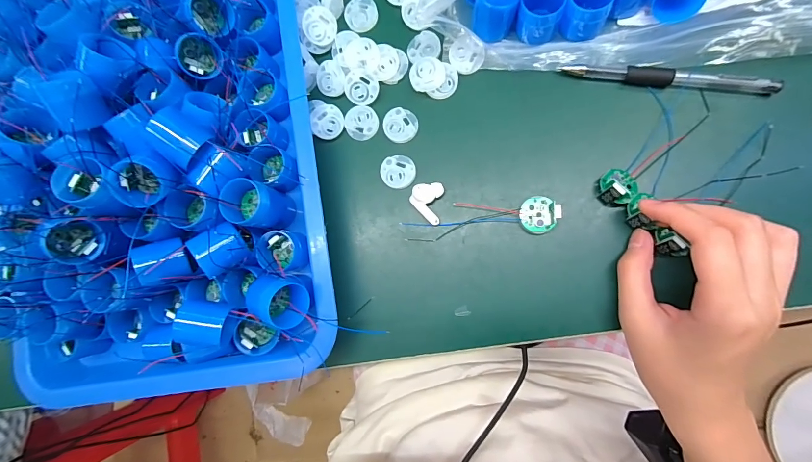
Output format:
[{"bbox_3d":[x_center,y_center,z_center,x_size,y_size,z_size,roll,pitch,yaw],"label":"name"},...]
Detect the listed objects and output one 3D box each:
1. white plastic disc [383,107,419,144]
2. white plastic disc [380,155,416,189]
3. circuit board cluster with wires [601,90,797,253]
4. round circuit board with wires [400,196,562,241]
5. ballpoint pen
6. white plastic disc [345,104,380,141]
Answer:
[{"bbox_3d":[-0.004,-0.081,0.281,0.025,0.004,0.027,-1,85,9],"label":"white plastic disc"},{"bbox_3d":[-0.006,-0.044,0.278,0.026,0.005,0.025,-1,85,9],"label":"white plastic disc"},{"bbox_3d":[0.183,-0.043,0.238,0.103,0.022,0.080,-42,82,5],"label":"circuit board cluster with wires"},{"bbox_3d":[0.052,-0.008,0.262,0.108,0.010,0.025,-4,84,9],"label":"round circuit board with wires"},{"bbox_3d":[0.176,-0.103,0.248,0.128,0.010,0.011,13,87,10],"label":"ballpoint pen"},{"bbox_3d":[-0.035,-0.084,0.285,0.026,0.004,0.026,-1,85,9],"label":"white plastic disc"}]

